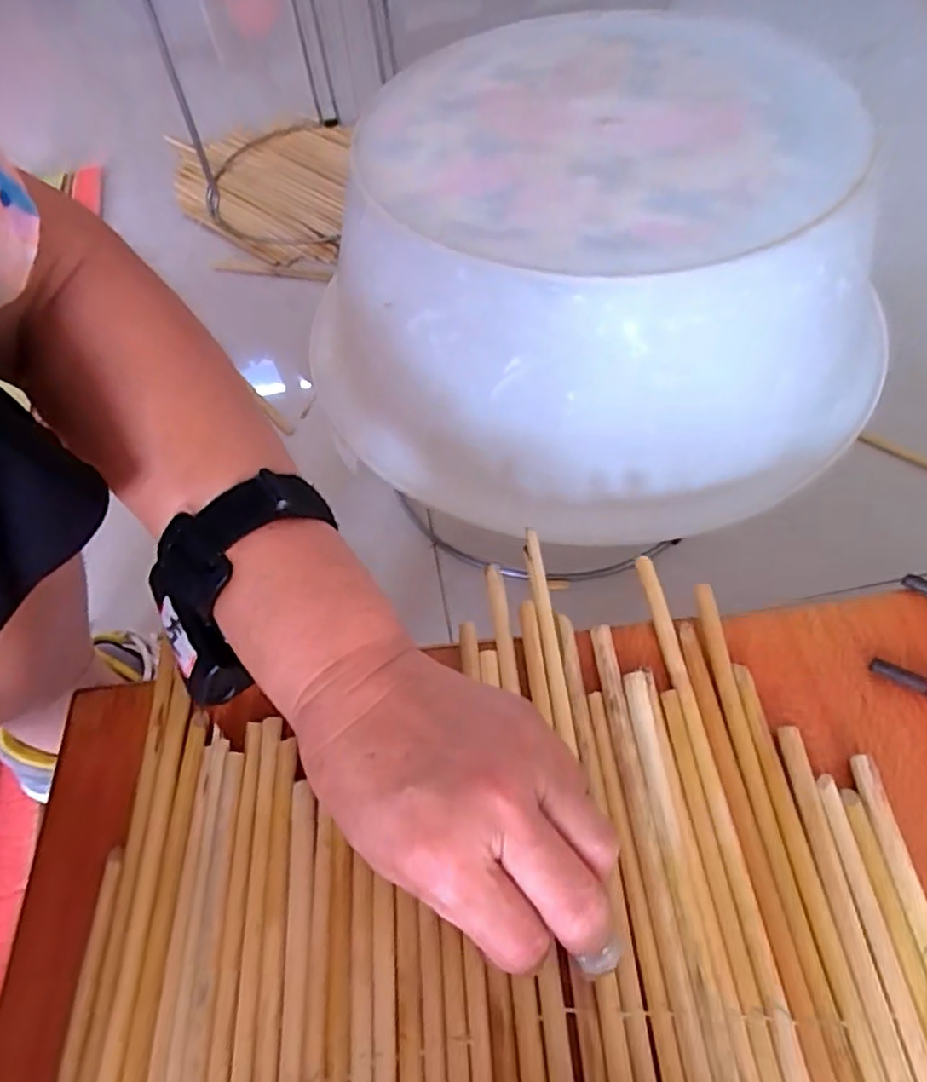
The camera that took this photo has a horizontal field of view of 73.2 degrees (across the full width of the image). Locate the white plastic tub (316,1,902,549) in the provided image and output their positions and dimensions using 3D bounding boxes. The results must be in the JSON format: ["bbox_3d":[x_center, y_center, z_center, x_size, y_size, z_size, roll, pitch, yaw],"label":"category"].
[{"bbox_3d":[0.092,-0.215,0.462,0.309,0.151,0.393,2,59,8],"label":"white plastic tub"}]

